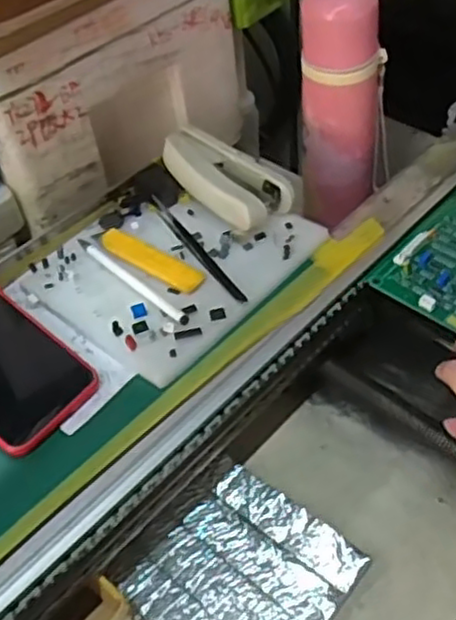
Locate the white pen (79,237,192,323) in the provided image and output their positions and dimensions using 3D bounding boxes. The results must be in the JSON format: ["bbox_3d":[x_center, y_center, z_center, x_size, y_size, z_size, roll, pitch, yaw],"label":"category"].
[{"bbox_3d":[-0.071,-0.023,0.512,0.009,0.006,0.123,-36,55,-26],"label":"white pen"}]

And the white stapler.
[{"bbox_3d":[-0.002,-0.105,0.560,0.053,0.039,0.112,-35,55,-25],"label":"white stapler"}]

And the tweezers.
[{"bbox_3d":[-0.023,-0.047,0.525,0.011,0.020,0.118,-29,52,-21],"label":"tweezers"}]

